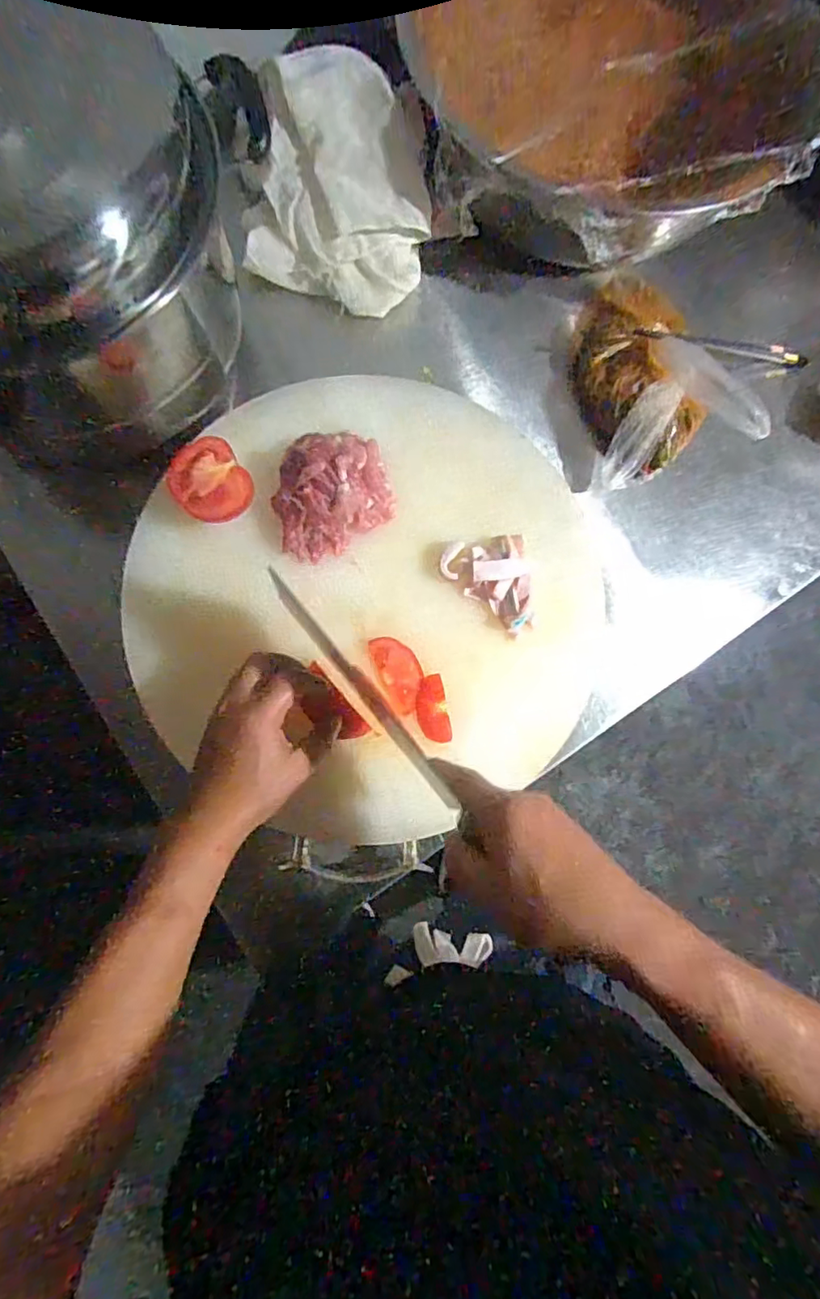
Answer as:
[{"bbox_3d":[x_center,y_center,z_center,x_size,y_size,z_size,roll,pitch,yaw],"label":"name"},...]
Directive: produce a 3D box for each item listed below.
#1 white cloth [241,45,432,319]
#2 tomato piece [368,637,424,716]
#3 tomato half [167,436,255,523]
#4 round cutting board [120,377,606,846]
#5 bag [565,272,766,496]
[{"bbox_3d":[-0.066,-0.441,0.557,0.172,0.038,0.183,17,117,-3],"label":"white cloth"},{"bbox_3d":[-0.008,0.020,0.495,0.036,0.007,0.068,-20,84,-7],"label":"tomato piece"},{"bbox_3d":[-0.166,-0.139,0.485,0.059,0.025,0.075,-35,86,-9],"label":"tomato half"},{"bbox_3d":[-0.029,-0.043,0.495,0.390,0.033,0.378,0,86,-5],"label":"round cutting board"},{"bbox_3d":[0.239,-0.287,0.591,0.154,0.065,0.210,-18,83,-7],"label":"bag"}]

